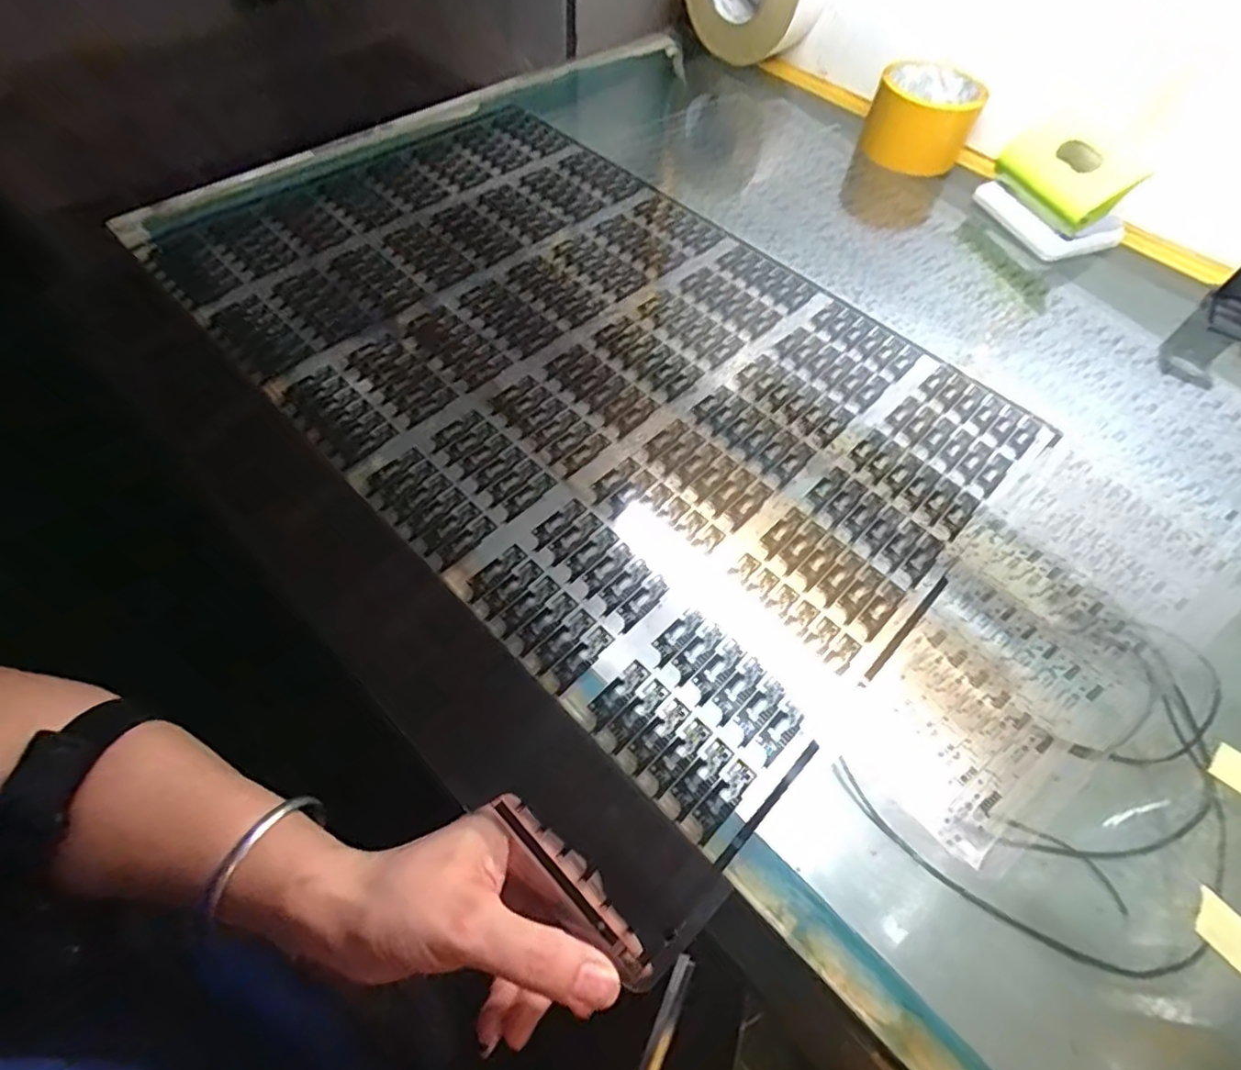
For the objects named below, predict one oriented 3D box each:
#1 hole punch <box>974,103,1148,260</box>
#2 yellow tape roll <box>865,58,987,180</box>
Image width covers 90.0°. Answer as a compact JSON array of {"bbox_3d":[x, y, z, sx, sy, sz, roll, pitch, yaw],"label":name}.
[{"bbox_3d":[0.360,-0.284,0.503,0.073,0.066,0.104,-15,61,-12],"label":"hole punch"},{"bbox_3d":[0.271,-0.375,0.558,0.085,0.056,0.085,23,60,10],"label":"yellow tape roll"}]

